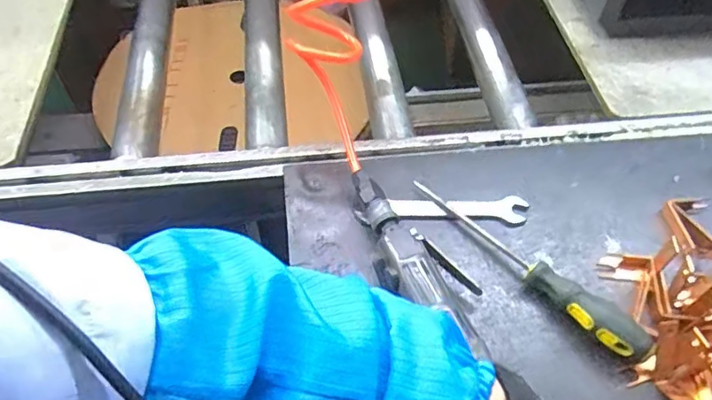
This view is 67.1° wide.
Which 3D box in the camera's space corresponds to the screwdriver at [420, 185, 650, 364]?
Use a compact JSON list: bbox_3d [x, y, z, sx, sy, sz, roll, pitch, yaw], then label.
[{"bbox_3d":[0.142,0.054,0.469,0.028,0.030,0.239,-38,63,-24],"label":"screwdriver"}]

